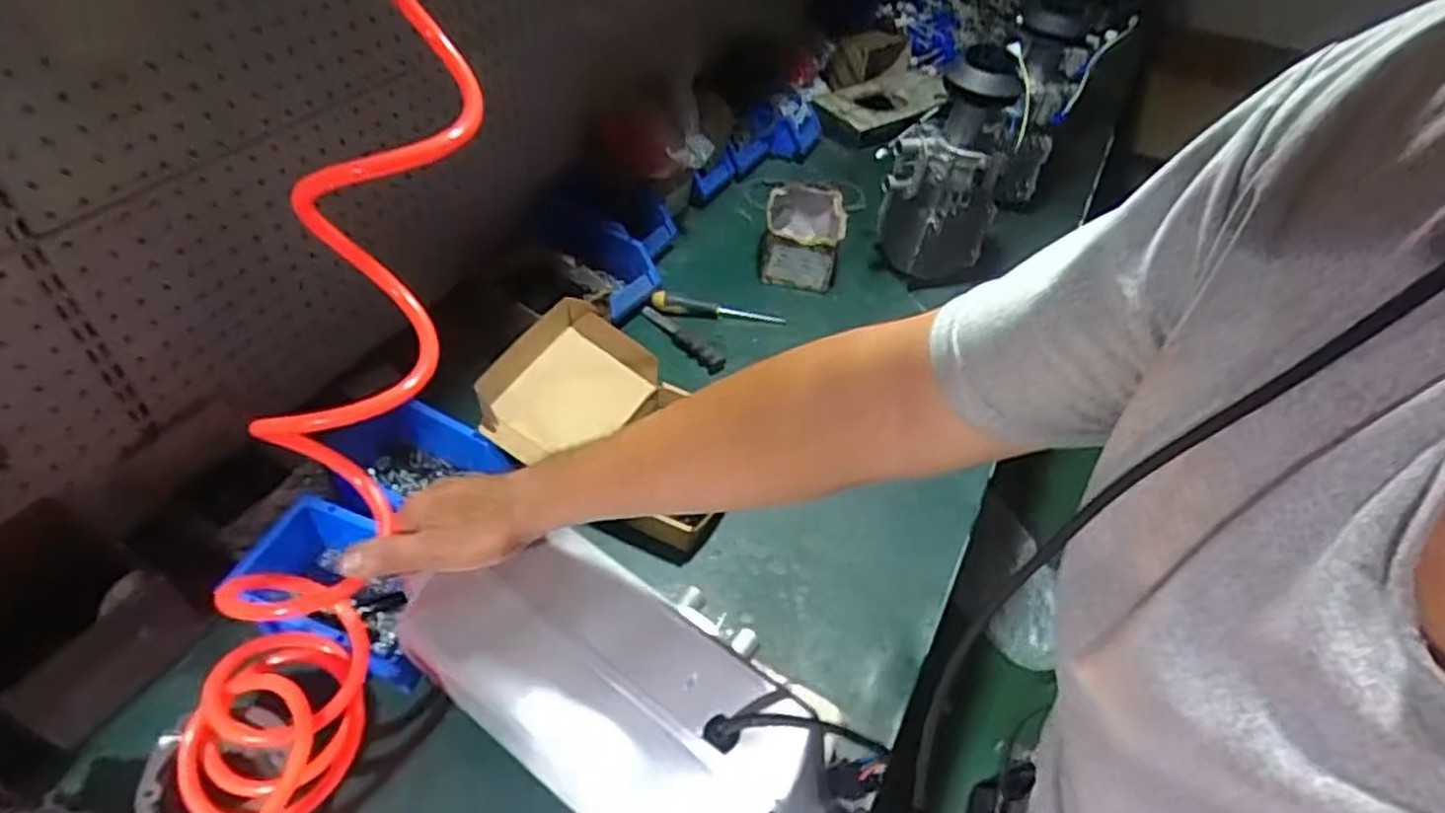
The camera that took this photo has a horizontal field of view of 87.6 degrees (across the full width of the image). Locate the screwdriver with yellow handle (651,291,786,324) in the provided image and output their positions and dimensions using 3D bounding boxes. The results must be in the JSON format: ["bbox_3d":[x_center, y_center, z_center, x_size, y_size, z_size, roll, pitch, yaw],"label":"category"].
[{"bbox_3d":[-0.004,-0.140,1.080,0.191,0.023,0.031,4,46,-3],"label":"screwdriver with yellow handle"}]

